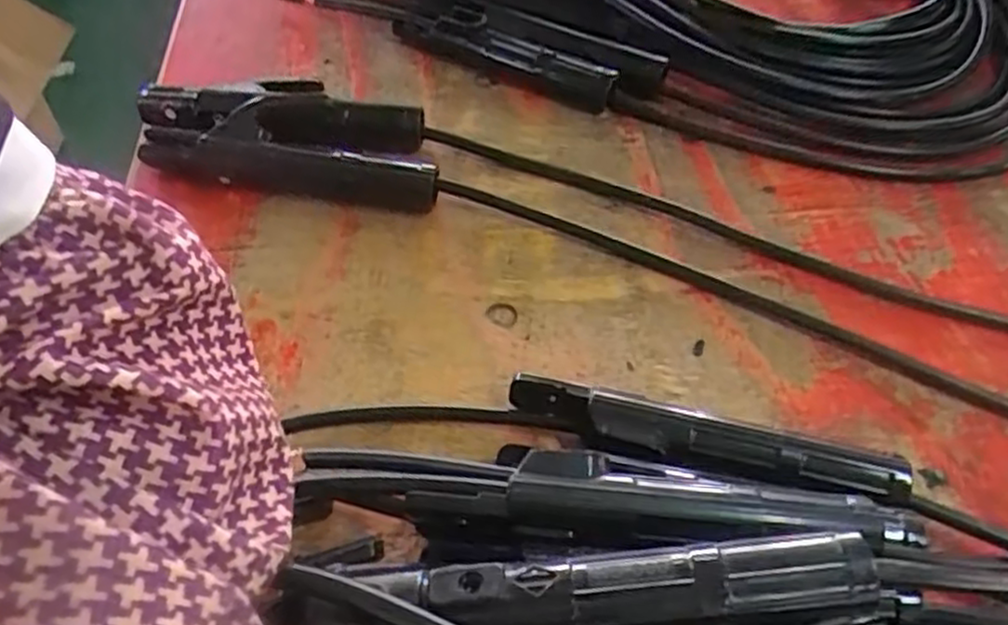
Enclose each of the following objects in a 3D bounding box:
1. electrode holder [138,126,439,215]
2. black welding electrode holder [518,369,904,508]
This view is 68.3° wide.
[{"bbox_3d":[-0.145,-0.094,0.492,0.201,0.029,0.033,8,50,4],"label":"electrode holder"},{"bbox_3d":[0.095,0.067,0.367,0.189,0.029,0.031,13,50,8],"label":"black welding electrode holder"}]

